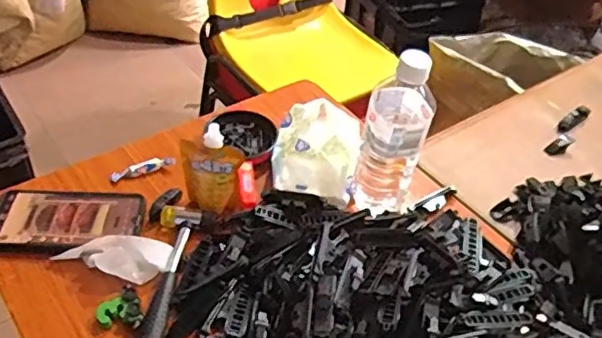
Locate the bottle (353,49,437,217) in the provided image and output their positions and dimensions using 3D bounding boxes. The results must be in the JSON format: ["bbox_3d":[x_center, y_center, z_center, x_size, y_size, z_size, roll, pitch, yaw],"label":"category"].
[{"bbox_3d":[0.102,-0.033,0.652,0.069,0.207,0.071,14,44,9],"label":"bottle"}]

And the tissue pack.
[{"bbox_3d":[0.022,-0.030,0.746,0.103,0.056,0.148,9,43,4],"label":"tissue pack"}]

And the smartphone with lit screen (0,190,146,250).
[{"bbox_3d":[-0.259,0.054,0.651,0.158,0.017,0.085,5,48,-3],"label":"smartphone with lit screen"}]

